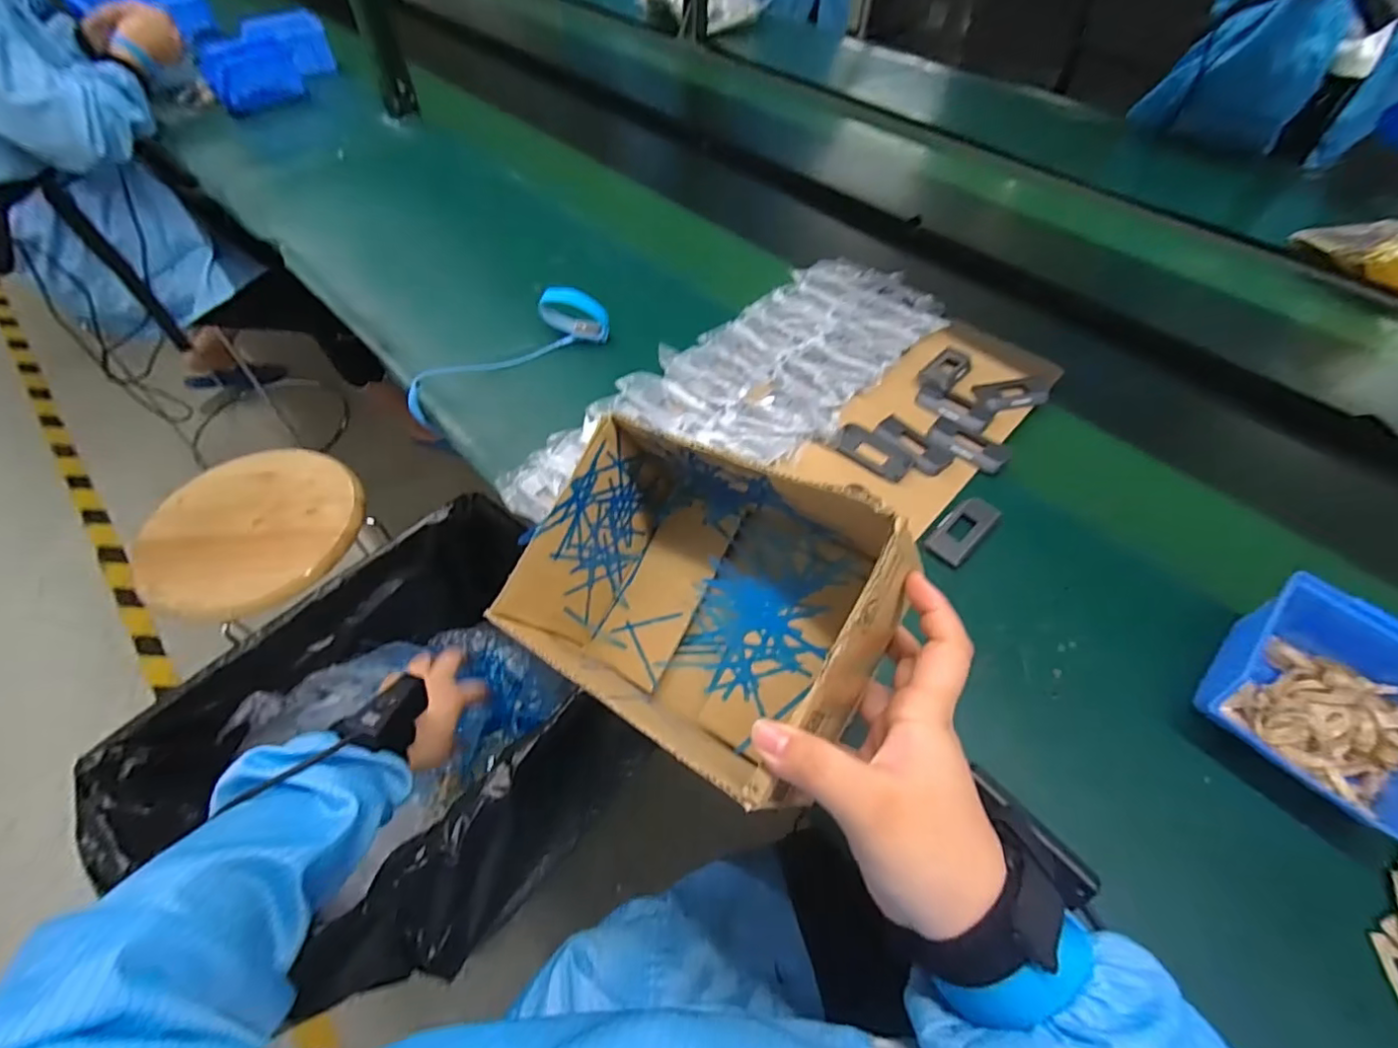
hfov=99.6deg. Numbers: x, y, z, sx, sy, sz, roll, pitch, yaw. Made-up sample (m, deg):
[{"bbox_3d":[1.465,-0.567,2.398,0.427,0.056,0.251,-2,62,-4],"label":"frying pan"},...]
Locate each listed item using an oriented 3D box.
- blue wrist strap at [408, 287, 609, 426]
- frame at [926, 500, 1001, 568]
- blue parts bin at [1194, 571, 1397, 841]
[{"bbox_3d":[-0.204,-0.187,0.625,0.228,0.053,0.050,-31,61,-21],"label":"blue wrist strap"},{"bbox_3d":[0.228,0.005,0.509,0.077,0.012,0.033,-38,63,-26],"label":"frame"},{"bbox_3d":[0.427,0.124,0.399,0.137,0.068,0.125,-34,62,-22],"label":"blue parts bin"}]

